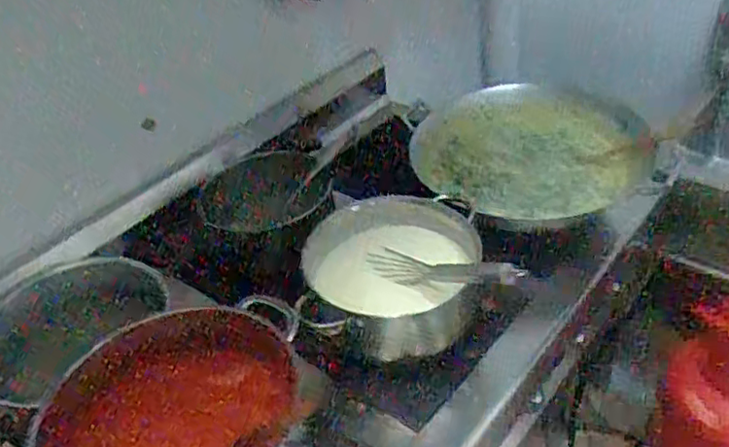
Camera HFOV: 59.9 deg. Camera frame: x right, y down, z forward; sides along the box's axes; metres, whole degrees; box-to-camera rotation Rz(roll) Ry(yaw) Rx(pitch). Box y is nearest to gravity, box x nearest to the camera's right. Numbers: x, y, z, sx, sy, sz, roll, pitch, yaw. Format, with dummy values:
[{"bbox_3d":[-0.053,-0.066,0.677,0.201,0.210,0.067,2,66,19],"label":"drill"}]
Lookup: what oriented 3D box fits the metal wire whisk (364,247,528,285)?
[{"bbox_3d":[0.102,0.061,0.853,0.039,0.041,0.260,-38,23,-33],"label":"metal wire whisk"}]

